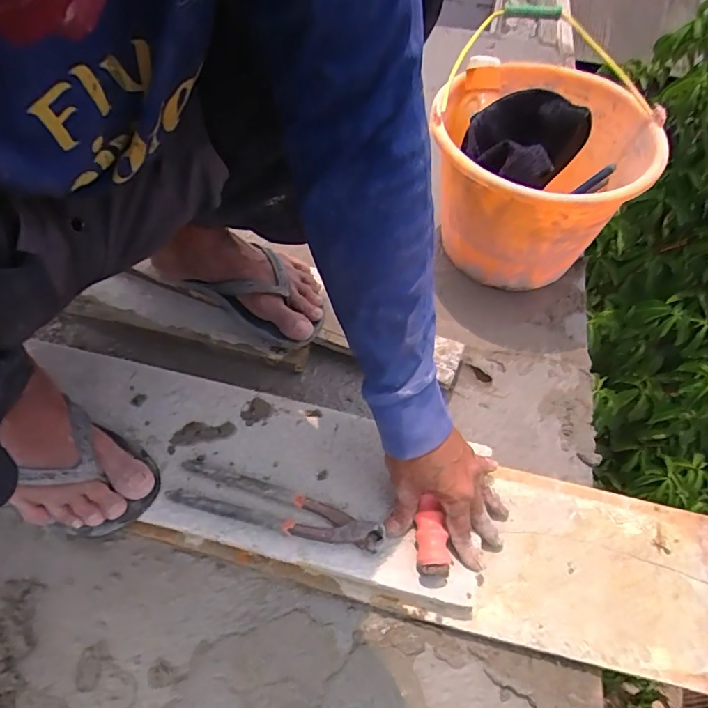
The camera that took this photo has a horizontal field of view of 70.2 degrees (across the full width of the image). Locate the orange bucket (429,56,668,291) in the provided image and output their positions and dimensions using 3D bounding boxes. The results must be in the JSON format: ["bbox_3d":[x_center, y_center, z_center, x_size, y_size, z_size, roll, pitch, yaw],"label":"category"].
[{"bbox_3d":[0.246,-0.243,0.705,0.248,0.221,0.270,2,55,-3],"label":"orange bucket"}]

